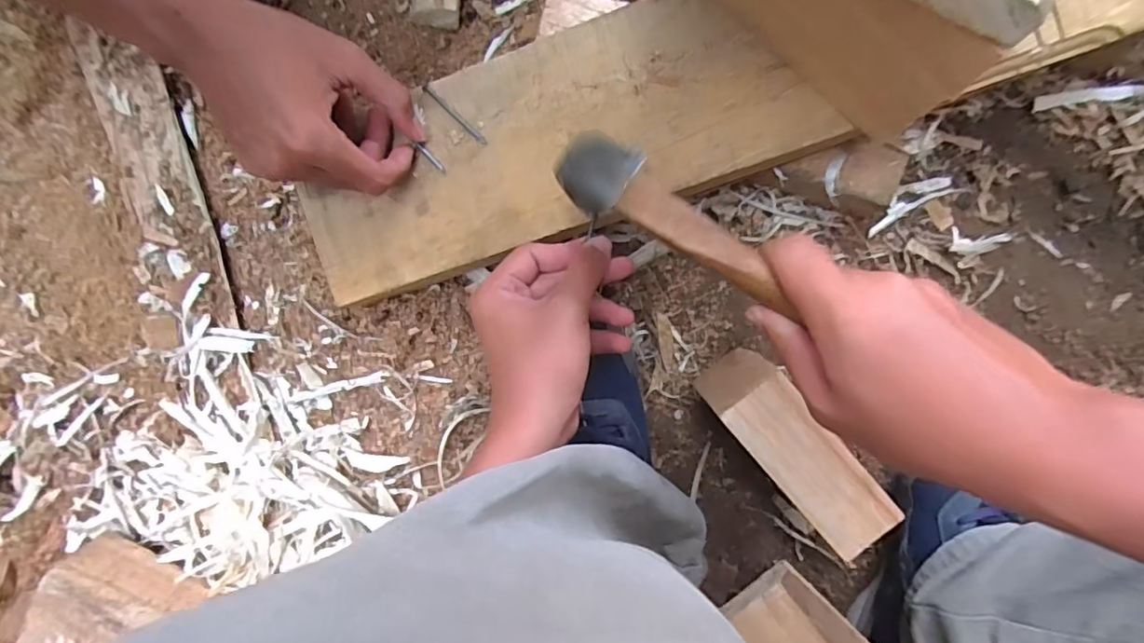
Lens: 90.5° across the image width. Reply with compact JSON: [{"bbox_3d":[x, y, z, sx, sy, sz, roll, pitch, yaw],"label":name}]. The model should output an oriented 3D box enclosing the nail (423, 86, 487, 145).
[{"bbox_3d":[-0.075,-0.133,0.364,0.053,0.004,0.005,43,97,-1],"label":"nail"}]

